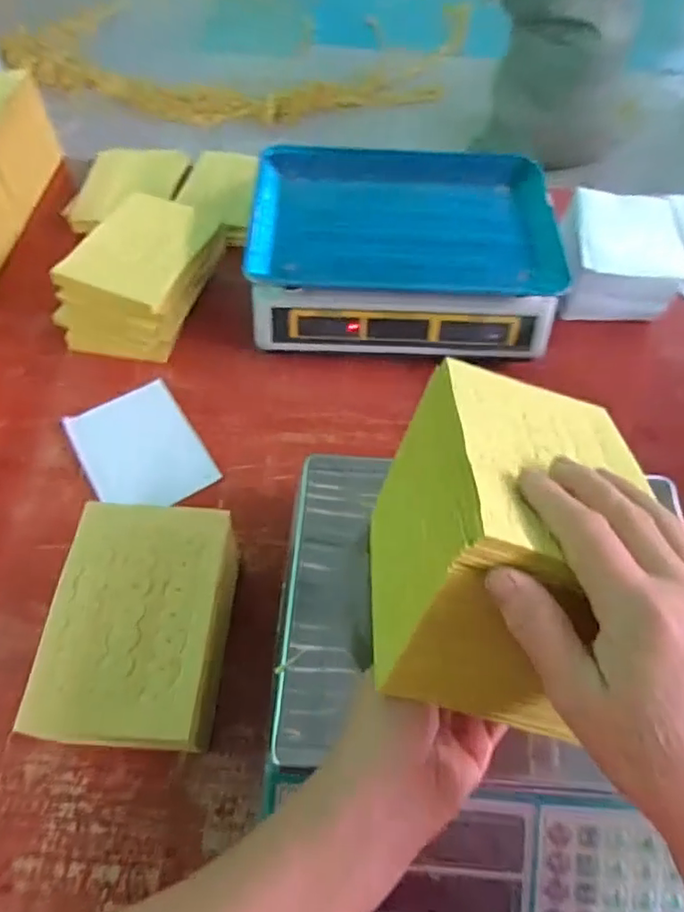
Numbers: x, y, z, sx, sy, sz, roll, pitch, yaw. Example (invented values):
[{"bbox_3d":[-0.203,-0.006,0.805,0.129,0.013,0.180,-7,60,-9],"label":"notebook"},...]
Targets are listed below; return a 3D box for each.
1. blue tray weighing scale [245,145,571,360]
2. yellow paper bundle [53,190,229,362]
[{"bbox_3d":[0.066,-0.235,0.673,0.334,0.108,0.265,2,59,-1],"label":"blue tray weighing scale"},{"bbox_3d":[-0.226,-0.201,0.655,0.130,0.086,0.175,17,60,8],"label":"yellow paper bundle"}]

